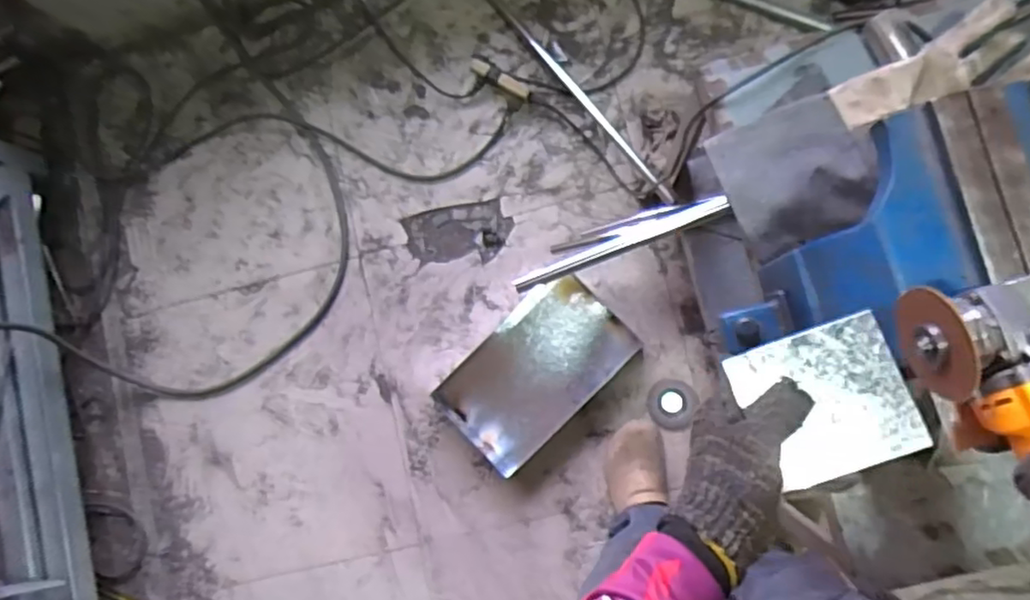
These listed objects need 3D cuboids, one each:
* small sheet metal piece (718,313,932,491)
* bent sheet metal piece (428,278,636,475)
[{"bbox_3d":[0.222,0.073,0.454,0.108,0.006,0.102,-21,82,8],"label":"small sheet metal piece"},{"bbox_3d":[0.041,0.140,1.252,0.363,0.051,0.225,-44,83,2],"label":"bent sheet metal piece"}]

